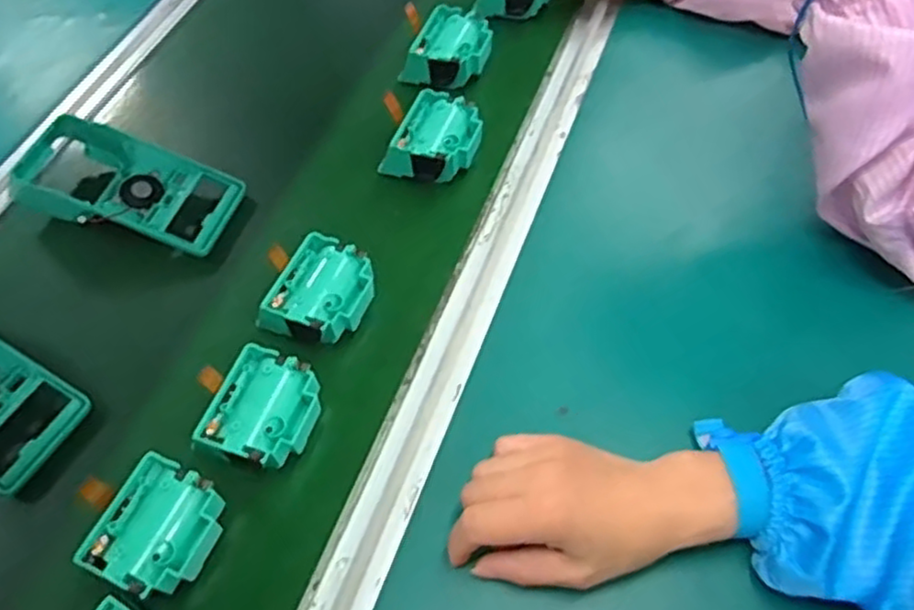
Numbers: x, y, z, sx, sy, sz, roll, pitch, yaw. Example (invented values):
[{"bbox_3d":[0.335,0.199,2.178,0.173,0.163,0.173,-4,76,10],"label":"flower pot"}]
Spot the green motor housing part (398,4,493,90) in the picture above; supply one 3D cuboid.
[{"bbox_3d":[-0.007,-0.249,0.680,0.079,0.043,0.083,13,60,12],"label":"green motor housing part"}]

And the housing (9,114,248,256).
[{"bbox_3d":[-0.284,-0.100,0.590,0.183,0.046,0.096,15,61,13],"label":"housing"}]

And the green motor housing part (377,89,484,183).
[{"bbox_3d":[-0.017,-0.144,0.610,0.072,0.041,0.080,22,62,17],"label":"green motor housing part"}]

